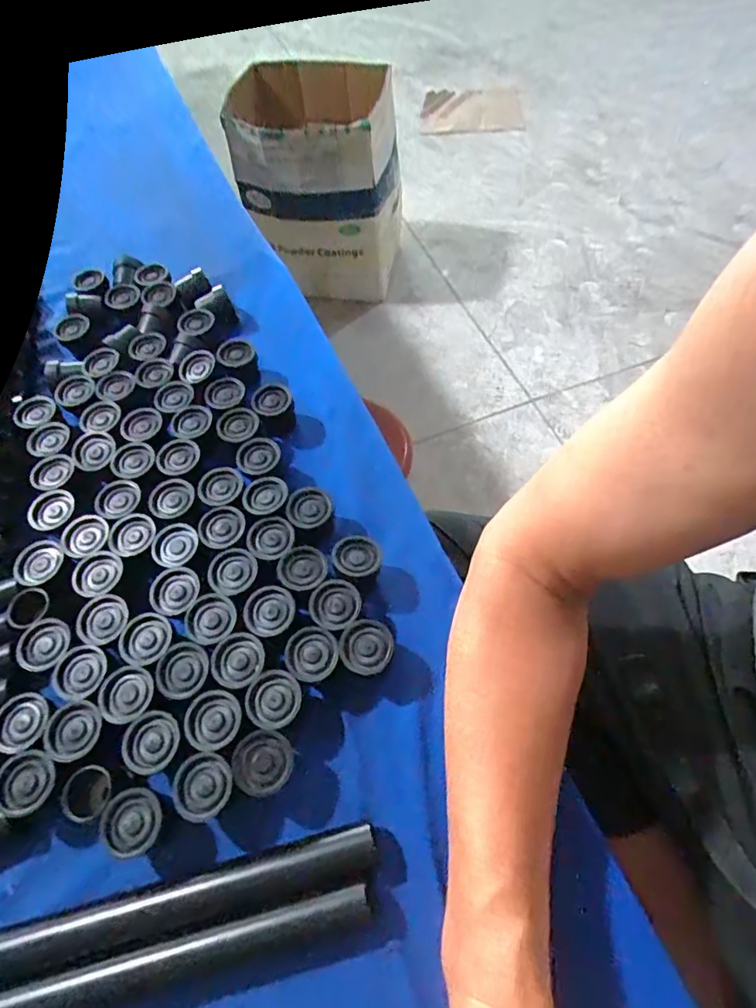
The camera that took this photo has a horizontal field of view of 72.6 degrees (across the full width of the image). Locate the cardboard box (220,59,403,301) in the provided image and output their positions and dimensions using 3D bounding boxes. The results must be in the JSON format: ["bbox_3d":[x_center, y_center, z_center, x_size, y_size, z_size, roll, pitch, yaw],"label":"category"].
[{"bbox_3d":[-0.173,-0.772,1.334,0.424,0.489,0.237,13,62,11],"label":"cardboard box"}]

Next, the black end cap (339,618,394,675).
[{"bbox_3d":[-0.007,0.100,0.352,0.034,0.028,0.034,-2,60,3],"label":"black end cap"}]

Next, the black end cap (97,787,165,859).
[{"bbox_3d":[-0.144,0.190,0.309,0.033,0.023,0.033,-2,60,3],"label":"black end cap"}]

